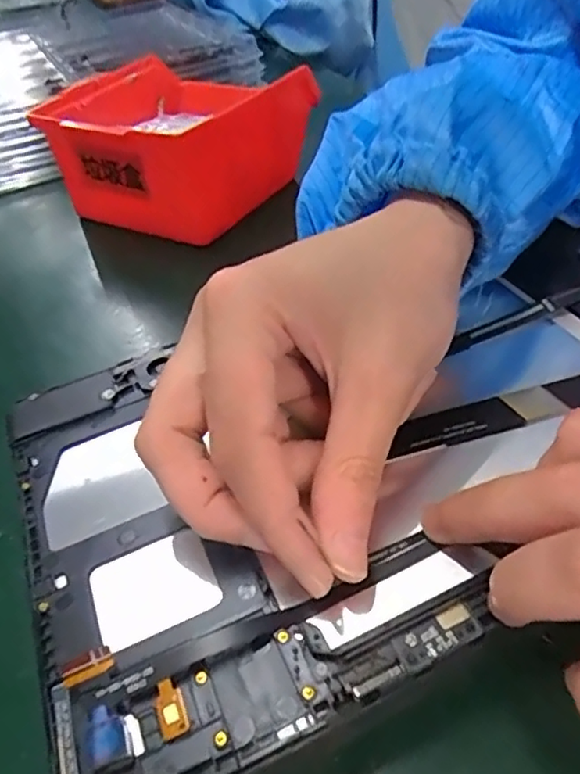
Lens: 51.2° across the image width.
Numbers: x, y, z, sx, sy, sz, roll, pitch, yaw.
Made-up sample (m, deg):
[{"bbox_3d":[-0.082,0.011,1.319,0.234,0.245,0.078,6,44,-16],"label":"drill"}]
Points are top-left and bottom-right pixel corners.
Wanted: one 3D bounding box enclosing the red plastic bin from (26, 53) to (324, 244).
[{"bbox_3d":[-0.068,-0.161,0.389,0.131,0.061,0.140,25,54,31],"label":"red plastic bin"}]

